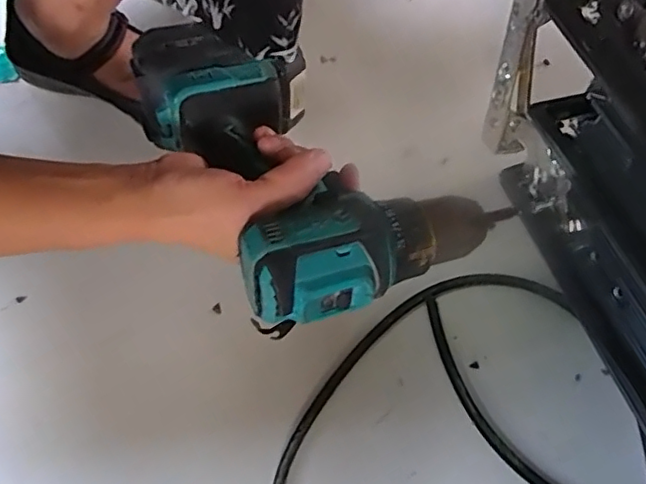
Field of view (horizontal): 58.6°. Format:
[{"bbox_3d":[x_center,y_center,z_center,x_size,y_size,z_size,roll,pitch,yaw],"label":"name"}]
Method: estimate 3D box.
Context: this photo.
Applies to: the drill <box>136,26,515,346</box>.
[{"bbox_3d":[-0.028,-0.060,0.370,0.132,0.068,0.254,-28,57,-16],"label":"drill"}]

